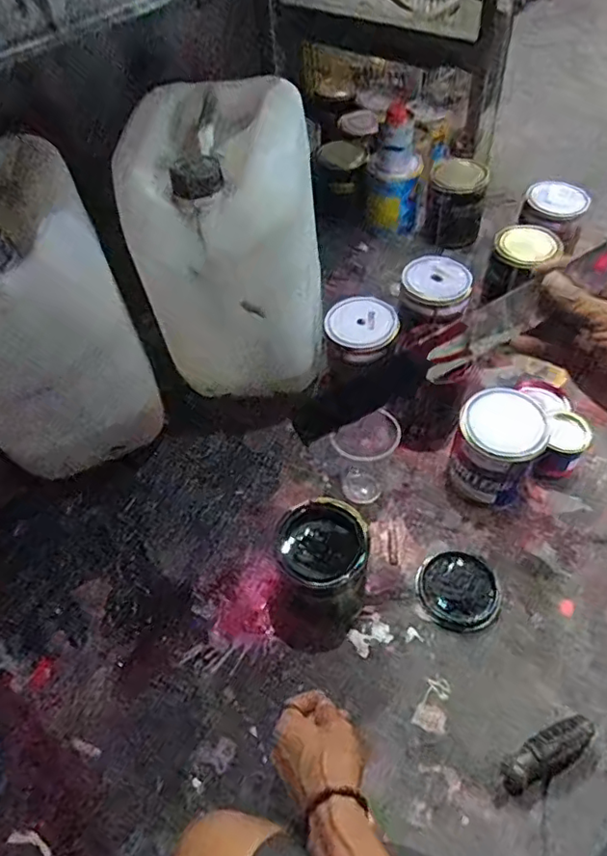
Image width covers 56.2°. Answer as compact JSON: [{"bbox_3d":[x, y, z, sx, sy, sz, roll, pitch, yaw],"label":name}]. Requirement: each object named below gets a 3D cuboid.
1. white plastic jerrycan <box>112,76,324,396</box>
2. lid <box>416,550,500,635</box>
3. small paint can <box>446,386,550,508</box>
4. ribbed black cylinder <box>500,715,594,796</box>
[{"bbox_3d":[-0.097,-0.252,0.790,0.235,0.319,0.248,-8,53,-1],"label":"white plastic jerrycan"},{"bbox_3d":[0.196,0.205,0.723,0.102,0.005,0.100,-2,55,3],"label":"lid"},{"bbox_3d":[0.252,0.028,0.749,0.100,0.144,0.100,-2,55,3],"label":"small paint can"},{"bbox_3d":[0.260,0.347,0.607,0.109,0.029,0.039,-22,56,-11],"label":"ribbed black cylinder"}]

